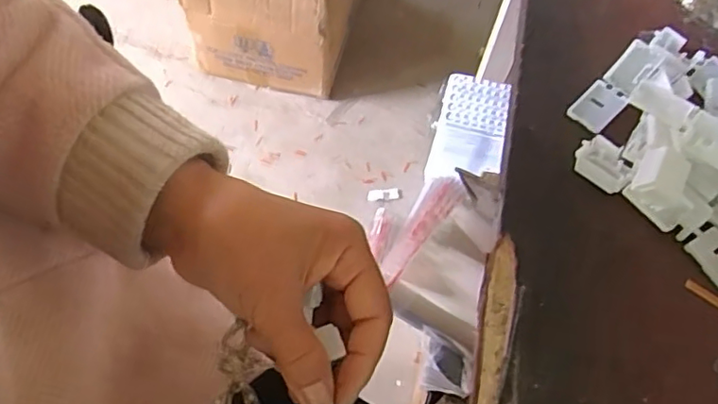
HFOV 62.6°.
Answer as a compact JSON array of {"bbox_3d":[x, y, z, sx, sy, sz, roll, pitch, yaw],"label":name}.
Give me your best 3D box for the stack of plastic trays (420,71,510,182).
[{"bbox_3d":[0.152,-0.102,0.840,0.090,0.098,0.122,13,62,4],"label":"stack of plastic trays"}]

